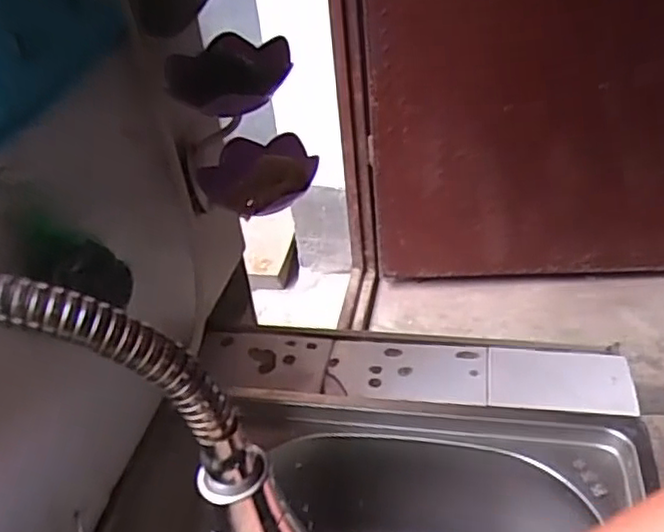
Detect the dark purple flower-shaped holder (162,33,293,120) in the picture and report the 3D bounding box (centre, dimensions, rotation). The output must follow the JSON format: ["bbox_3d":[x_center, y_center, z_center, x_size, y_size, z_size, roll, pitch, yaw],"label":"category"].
[{"bbox_3d":[-0.088,-0.164,0.565,0.105,0.032,0.115,-9,35,-3],"label":"dark purple flower-shaped holder"}]

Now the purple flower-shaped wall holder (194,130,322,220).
[{"bbox_3d":[-0.070,-0.089,0.619,0.107,0.045,0.123,-11,35,-6],"label":"purple flower-shaped wall holder"}]

